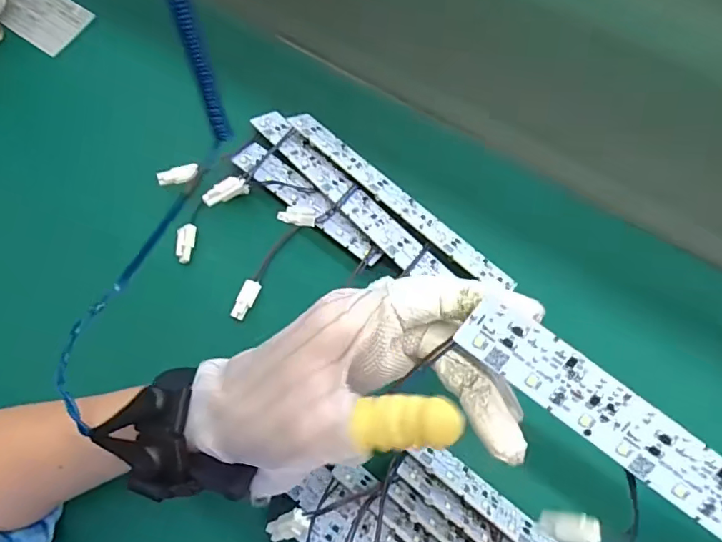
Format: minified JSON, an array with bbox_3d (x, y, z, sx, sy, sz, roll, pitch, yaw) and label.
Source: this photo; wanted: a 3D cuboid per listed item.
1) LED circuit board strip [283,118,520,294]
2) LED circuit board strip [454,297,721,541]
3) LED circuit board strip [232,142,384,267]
[{"bbox_3d":[0.023,-0.050,0.352,0.187,0.004,0.023,42,47,15],"label":"LED circuit board strip"},{"bbox_3d":[0.110,0.067,0.188,0.167,0.004,0.024,37,99,5],"label":"LED circuit board strip"},{"bbox_3d":[-0.037,-0.048,0.356,0.128,0.008,0.023,39,75,15],"label":"LED circuit board strip"}]

